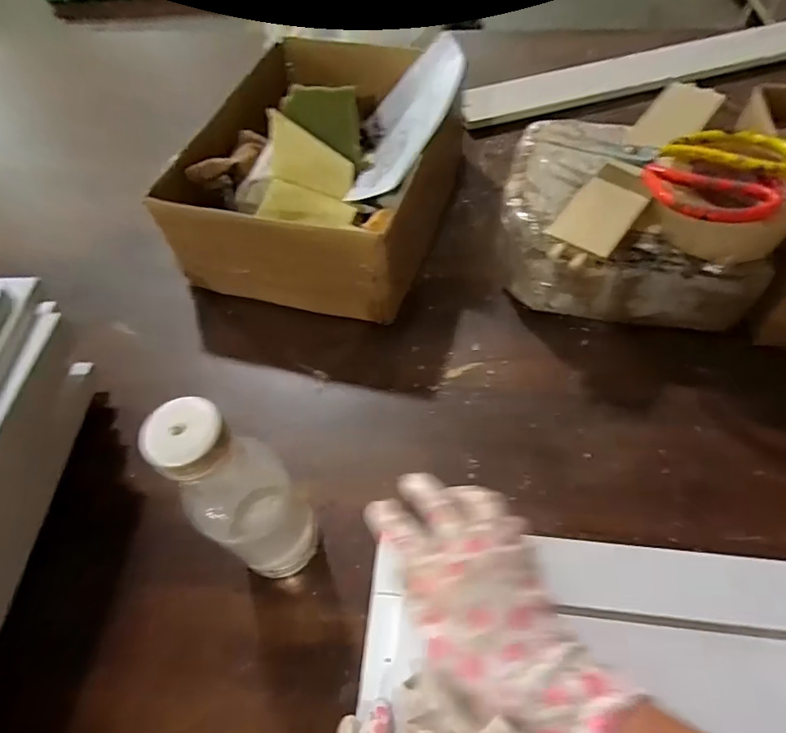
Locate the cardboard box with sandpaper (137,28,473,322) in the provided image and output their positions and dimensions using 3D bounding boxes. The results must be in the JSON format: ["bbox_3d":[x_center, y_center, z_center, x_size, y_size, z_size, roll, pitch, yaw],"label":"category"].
[{"bbox_3d":[-0.065,-0.214,0.571,0.253,0.129,0.341,16,59,13],"label":"cardboard box with sandpaper"}]

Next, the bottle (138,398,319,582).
[{"bbox_3d":[-0.091,0.089,0.331,0.050,0.202,0.057,35,65,23],"label":"bottle"}]

